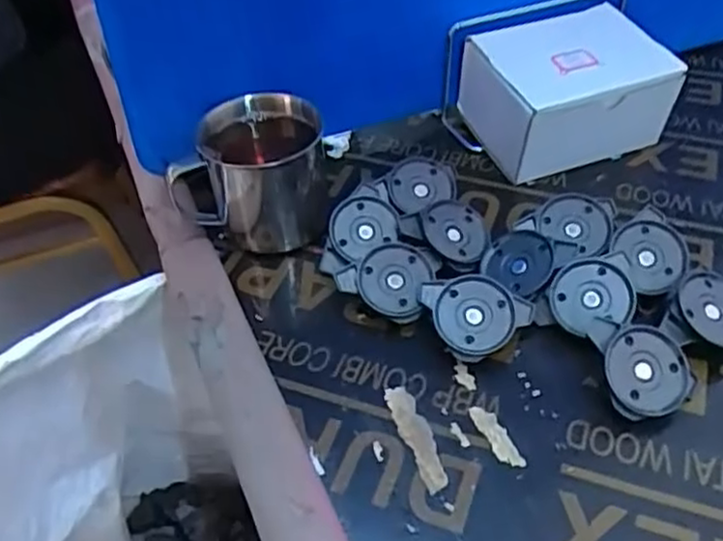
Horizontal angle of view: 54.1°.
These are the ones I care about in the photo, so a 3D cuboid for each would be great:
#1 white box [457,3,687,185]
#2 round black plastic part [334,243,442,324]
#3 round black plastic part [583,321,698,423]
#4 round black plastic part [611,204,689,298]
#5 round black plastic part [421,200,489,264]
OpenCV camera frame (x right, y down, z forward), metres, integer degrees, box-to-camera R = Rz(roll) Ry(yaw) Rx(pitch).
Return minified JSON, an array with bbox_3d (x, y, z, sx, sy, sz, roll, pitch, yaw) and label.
[{"bbox_3d":[0.141,-0.124,0.495,0.122,0.072,0.098,-17,46,-13],"label":"white box"},{"bbox_3d":[0.017,0.002,0.398,0.048,0.014,0.046,36,74,8],"label":"round black plastic part"},{"bbox_3d":[0.138,0.047,0.349,0.045,0.012,0.048,2,77,-10],"label":"round black plastic part"},{"bbox_3d":[0.163,-0.010,0.399,0.038,0.011,0.045,-23,78,-4],"label":"round black plastic part"},{"bbox_3d":[0.057,-0.022,0.418,0.040,0.011,0.038,6,69,-16],"label":"round black plastic part"}]

